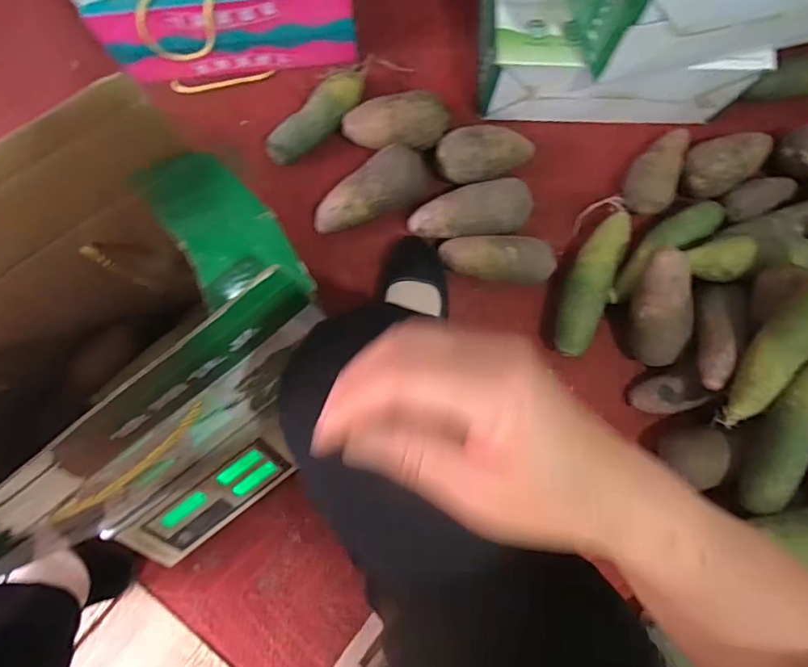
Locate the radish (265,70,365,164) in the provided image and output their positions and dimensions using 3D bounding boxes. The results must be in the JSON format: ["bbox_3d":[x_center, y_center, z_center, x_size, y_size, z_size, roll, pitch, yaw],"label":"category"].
[{"bbox_3d":[-0.124,-0.308,0.713,0.051,0.052,0.170,42,85,4],"label":"radish"}]

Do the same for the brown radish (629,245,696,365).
[{"bbox_3d":[0.332,-0.036,0.647,0.064,0.060,0.154,-8,115,-1],"label":"brown radish"}]

